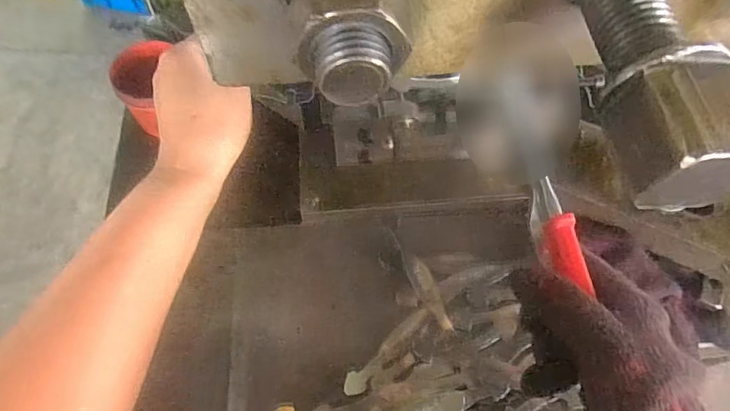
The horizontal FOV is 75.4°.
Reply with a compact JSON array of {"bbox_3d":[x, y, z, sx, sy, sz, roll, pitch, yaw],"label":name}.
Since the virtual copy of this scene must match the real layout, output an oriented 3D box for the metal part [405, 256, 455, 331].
[{"bbox_3d":[0.060,0.081,0.439,0.019,0.005,0.074,-25,67,-11],"label":"metal part"}]

